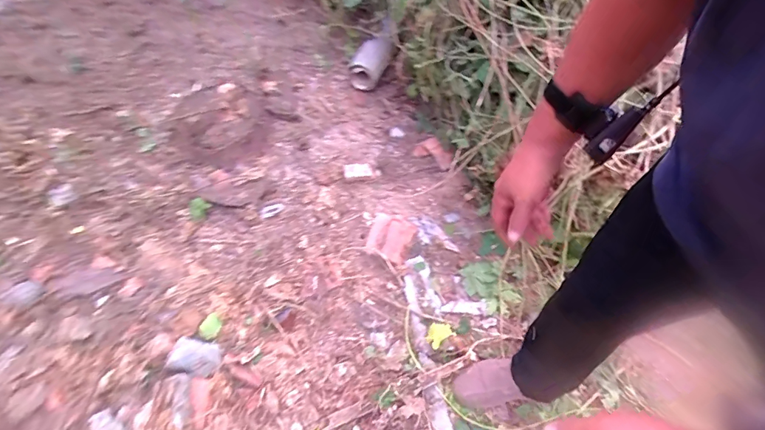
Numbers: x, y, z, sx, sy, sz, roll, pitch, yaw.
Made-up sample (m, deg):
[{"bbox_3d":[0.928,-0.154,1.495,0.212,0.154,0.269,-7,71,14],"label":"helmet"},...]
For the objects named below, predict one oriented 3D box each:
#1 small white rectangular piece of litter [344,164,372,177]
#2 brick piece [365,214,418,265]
[{"bbox_3d":[-0.074,-0.134,1.266,0.084,0.006,0.039,-6,74,-24],"label":"small white rectangular piece of litter"},{"bbox_3d":[0.023,0.059,1.148,0.116,0.028,0.126,18,57,7],"label":"brick piece"}]

